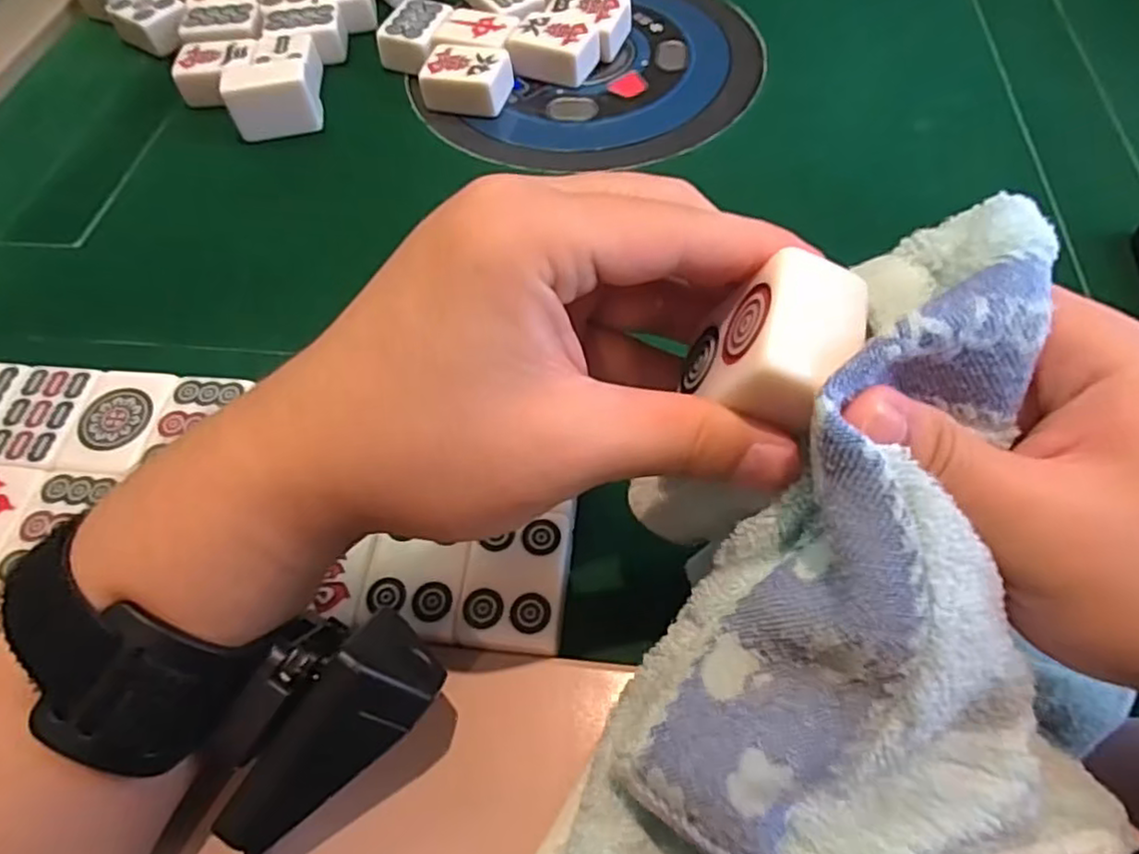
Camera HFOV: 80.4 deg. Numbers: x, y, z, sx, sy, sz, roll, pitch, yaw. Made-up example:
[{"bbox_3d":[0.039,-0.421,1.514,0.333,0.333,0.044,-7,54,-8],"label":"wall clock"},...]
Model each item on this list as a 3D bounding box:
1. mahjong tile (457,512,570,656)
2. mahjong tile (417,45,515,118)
[{"bbox_3d":[-0.018,0.060,0.250,0.036,0.025,0.048,3,58,6],"label":"mahjong tile"},{"bbox_3d":[-0.067,-0.219,0.428,0.053,0.025,0.040,10,59,10],"label":"mahjong tile"}]

